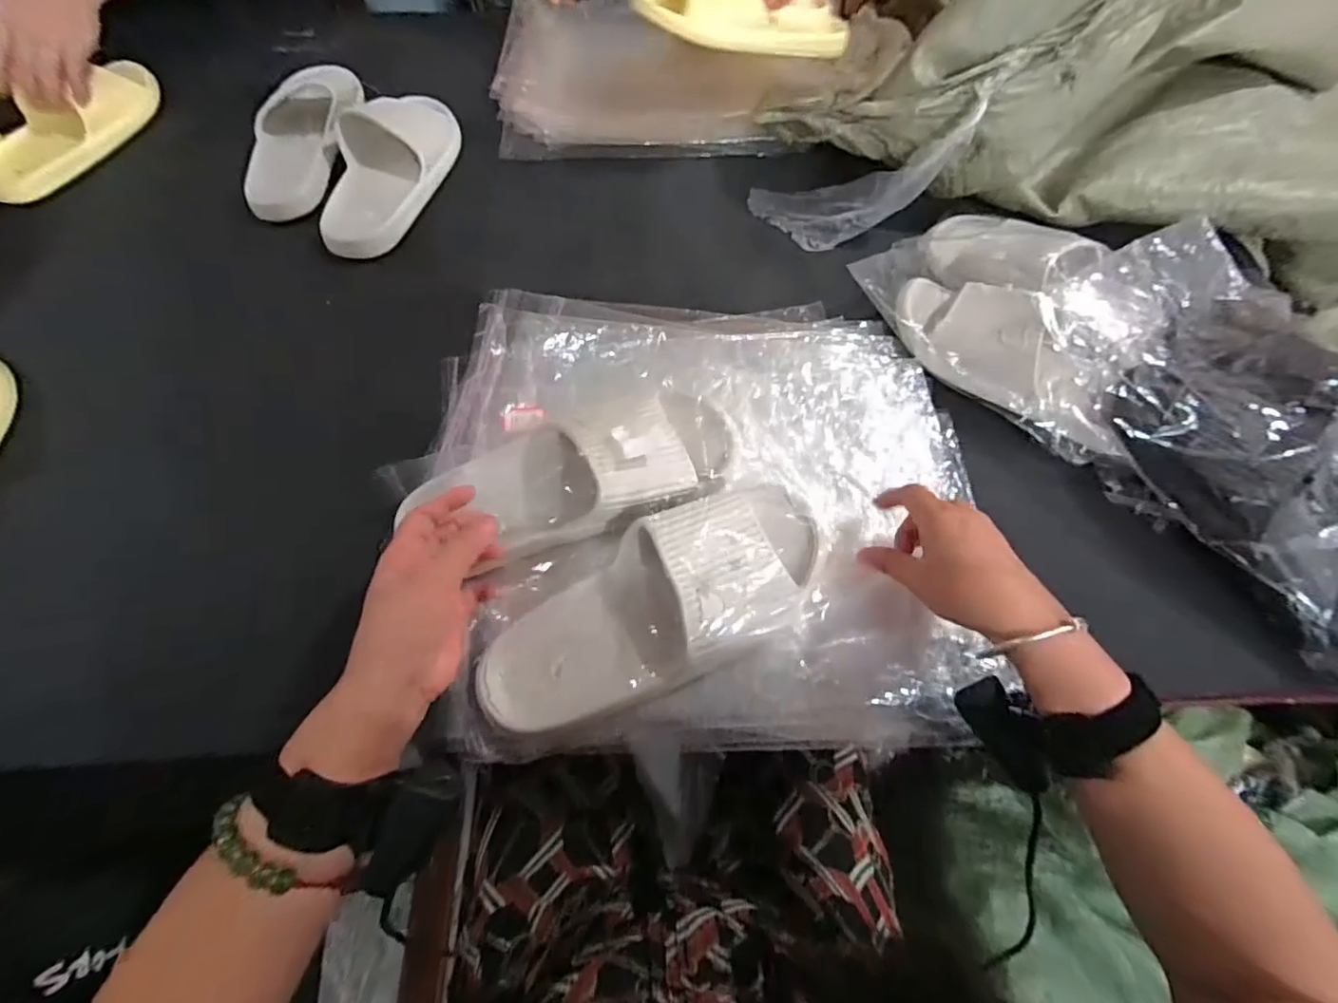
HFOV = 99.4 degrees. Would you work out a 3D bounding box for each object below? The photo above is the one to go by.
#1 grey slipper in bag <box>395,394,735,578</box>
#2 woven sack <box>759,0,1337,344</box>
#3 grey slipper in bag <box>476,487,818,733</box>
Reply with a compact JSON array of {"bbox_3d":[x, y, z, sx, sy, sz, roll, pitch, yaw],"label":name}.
[{"bbox_3d":[-0.074,-0.025,0.450,0.250,0.069,0.109,-16,66,2],"label":"grey slipper in bag"},{"bbox_3d":[0.488,-0.443,0.616,0.720,0.237,0.300,12,65,5],"label":"woven sack"},{"bbox_3d":[-0.010,0.073,0.415,0.264,0.063,0.101,-24,67,-12],"label":"grey slipper in bag"}]

